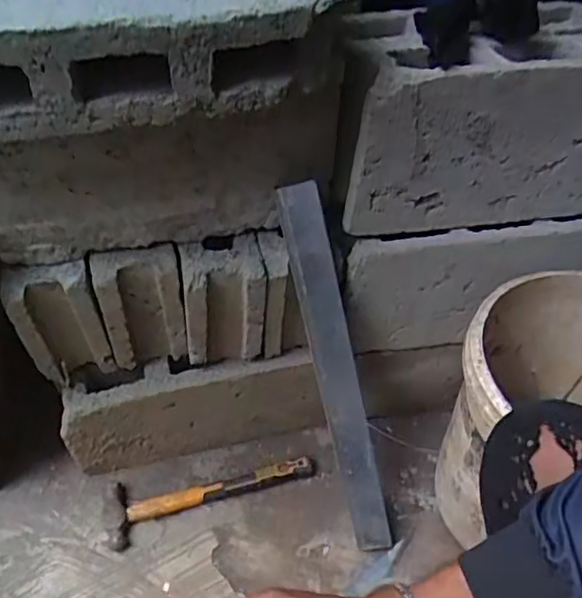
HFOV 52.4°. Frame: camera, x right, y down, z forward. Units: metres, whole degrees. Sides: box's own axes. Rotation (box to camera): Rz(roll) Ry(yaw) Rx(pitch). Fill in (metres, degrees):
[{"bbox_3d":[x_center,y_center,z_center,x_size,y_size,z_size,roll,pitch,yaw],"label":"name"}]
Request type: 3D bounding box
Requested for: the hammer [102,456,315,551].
[{"bbox_3d":[-0.121,0.287,0.899,0.322,0.033,0.100,-12,47,-12],"label":"hammer"}]

